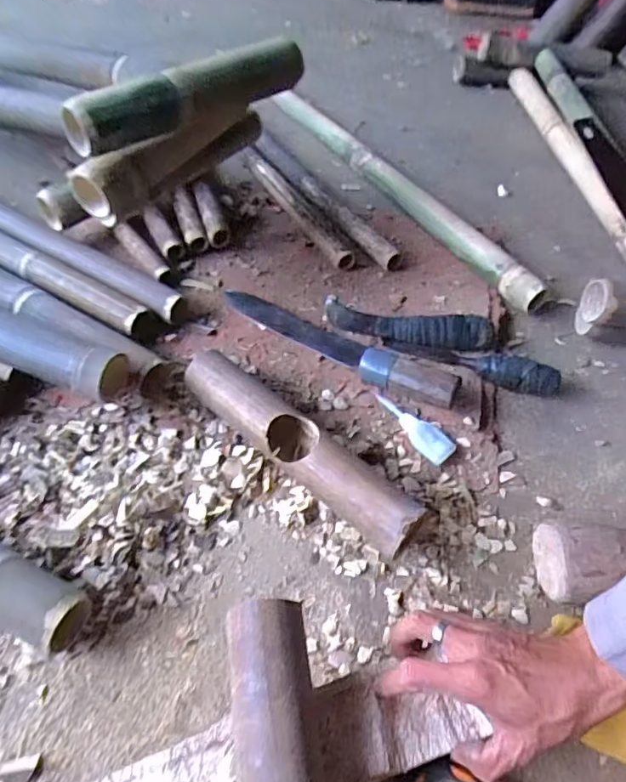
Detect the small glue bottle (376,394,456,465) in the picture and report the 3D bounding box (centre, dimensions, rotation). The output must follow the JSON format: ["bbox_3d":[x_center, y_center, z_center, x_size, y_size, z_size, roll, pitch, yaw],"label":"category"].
[{"bbox_3d":[0.108,0.039,0.583,0.098,0.016,0.033,37,58,22],"label":"small glue bottle"}]

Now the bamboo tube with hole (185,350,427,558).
[{"bbox_3d":[-0.019,0.054,0.527,0.275,0.067,0.050,38,58,22],"label":"bamboo tube with hole"}]

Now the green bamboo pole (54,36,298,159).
[{"bbox_3d":[-0.130,-0.314,0.573,0.273,0.052,0.063,-35,63,-28],"label":"green bamboo pole"}]

